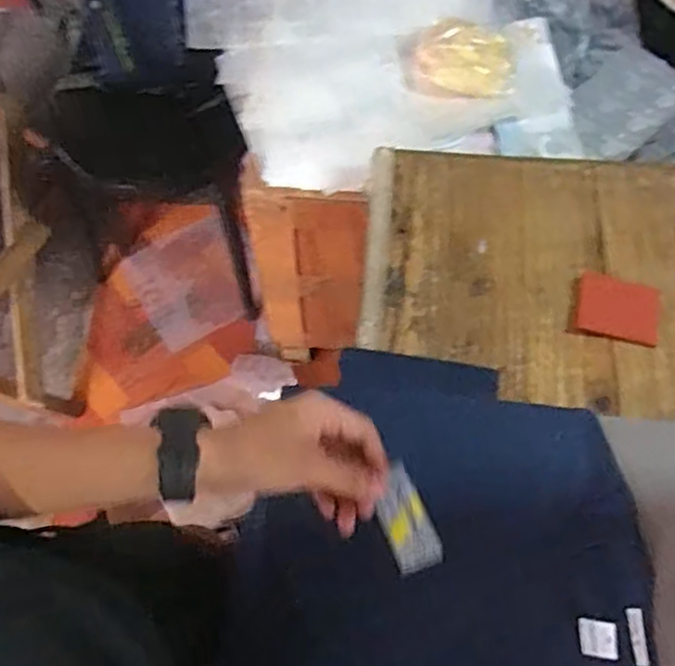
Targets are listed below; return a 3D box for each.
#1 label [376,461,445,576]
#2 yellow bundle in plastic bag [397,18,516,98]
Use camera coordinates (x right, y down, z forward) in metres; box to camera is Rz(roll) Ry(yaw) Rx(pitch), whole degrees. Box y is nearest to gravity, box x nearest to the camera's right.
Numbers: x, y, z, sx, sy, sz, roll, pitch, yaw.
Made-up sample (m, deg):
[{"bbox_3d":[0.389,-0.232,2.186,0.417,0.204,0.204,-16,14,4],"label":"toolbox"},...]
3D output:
[{"bbox_3d":[0.046,0.128,0.471,0.033,0.004,0.070,-21,76,-9],"label":"label"},{"bbox_3d":[0.182,-0.414,1.024,0.164,0.037,0.138,-4,65,-2],"label":"yellow bundle in plastic bag"}]

